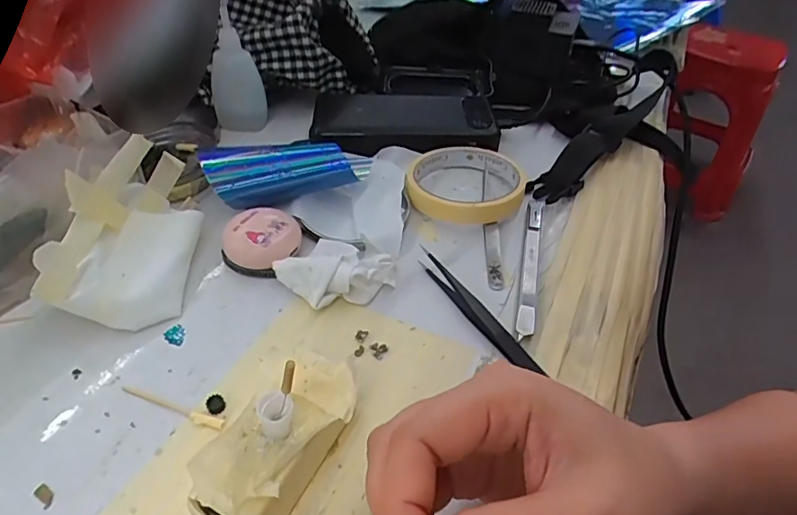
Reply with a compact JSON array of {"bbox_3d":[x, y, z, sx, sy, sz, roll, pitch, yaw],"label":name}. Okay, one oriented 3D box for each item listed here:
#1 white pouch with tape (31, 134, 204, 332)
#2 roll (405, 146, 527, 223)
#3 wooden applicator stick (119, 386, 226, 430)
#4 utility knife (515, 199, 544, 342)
[{"bbox_3d":[-0.161,-0.016,0.306,0.067,0.061,0.108,1,44,-3],"label":"white pouch with tape"},{"bbox_3d":[0.052,-0.059,0.391,0.087,0.020,0.086,2,44,-2],"label":"roll"},{"bbox_3d":[-0.114,0.074,0.257,0.060,0.004,0.006,18,46,14],"label":"wooden applicator stick"},{"bbox_3d":[0.088,0.002,0.340,0.010,0.006,0.133,12,45,8],"label":"utility knife"}]

